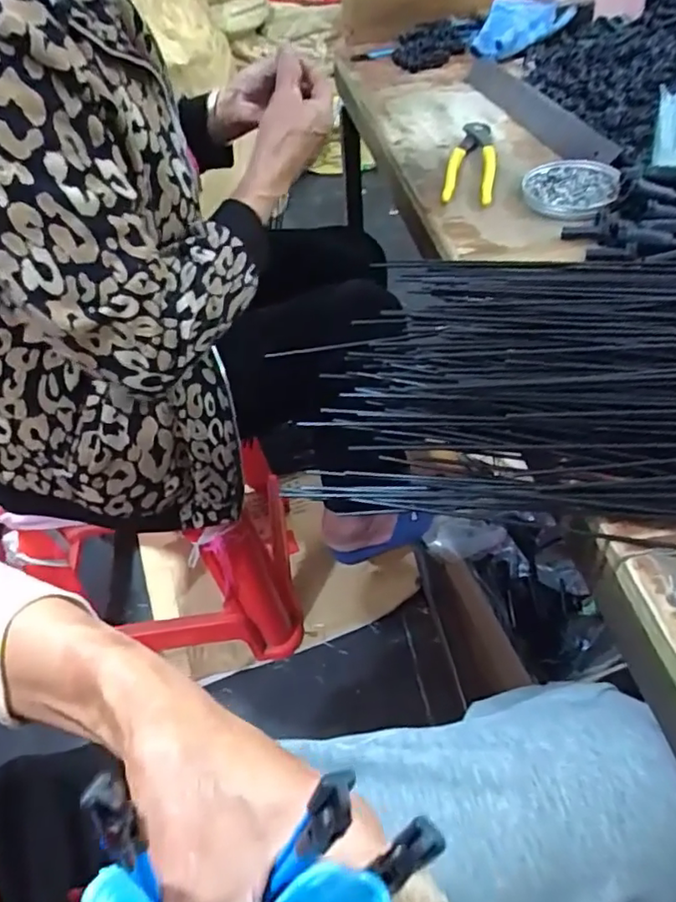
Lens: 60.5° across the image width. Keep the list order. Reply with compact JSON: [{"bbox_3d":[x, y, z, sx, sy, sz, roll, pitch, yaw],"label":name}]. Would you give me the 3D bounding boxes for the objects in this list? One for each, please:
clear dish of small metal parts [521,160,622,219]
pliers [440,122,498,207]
[{"bbox_3d":[0.222,-0.251,0.555,0.085,0.014,0.093,-1,49,1],"label":"clear dish of small metal parts"},{"bbox_3d":[0.141,-0.305,0.612,0.049,0.020,0.158,8,50,9],"label":"pliers"}]

